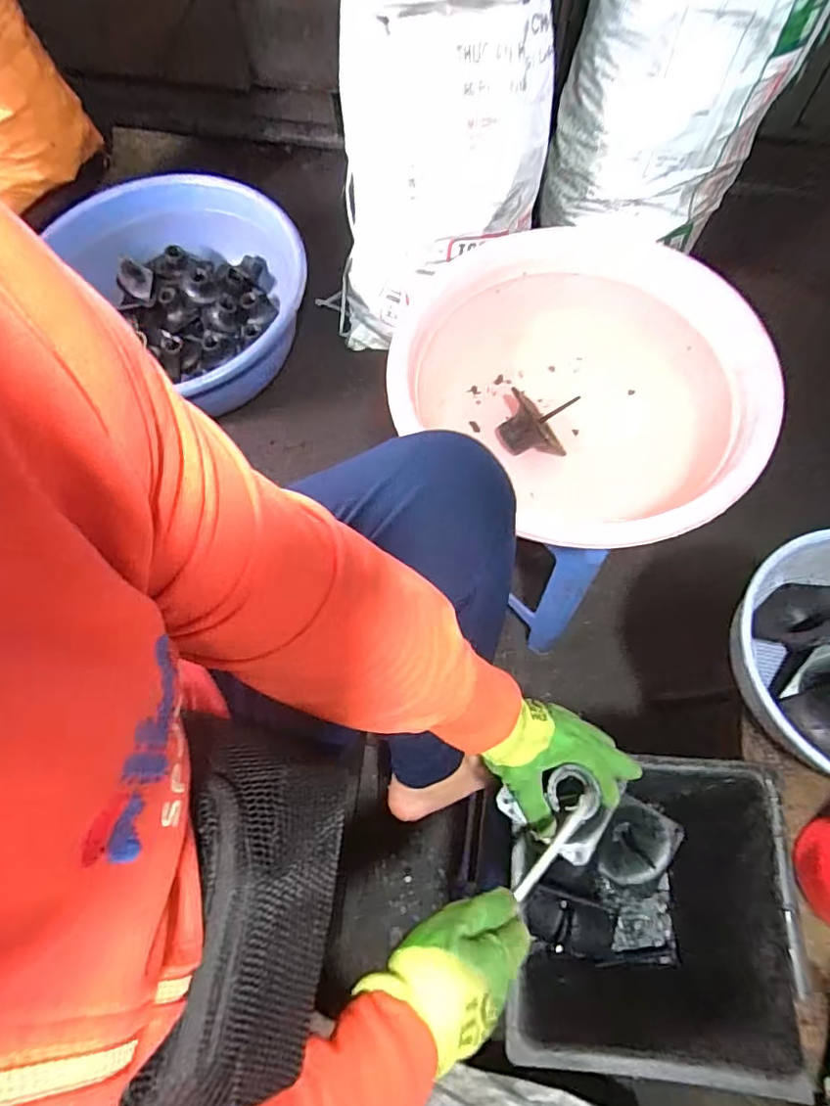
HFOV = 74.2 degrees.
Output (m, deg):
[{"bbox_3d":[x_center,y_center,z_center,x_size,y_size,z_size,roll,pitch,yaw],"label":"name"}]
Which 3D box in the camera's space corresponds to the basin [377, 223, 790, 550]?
[{"bbox_3d":[0.202,-0.199,0.680,0.402,0.142,0.426,-39,73,-12],"label":"basin"}]

